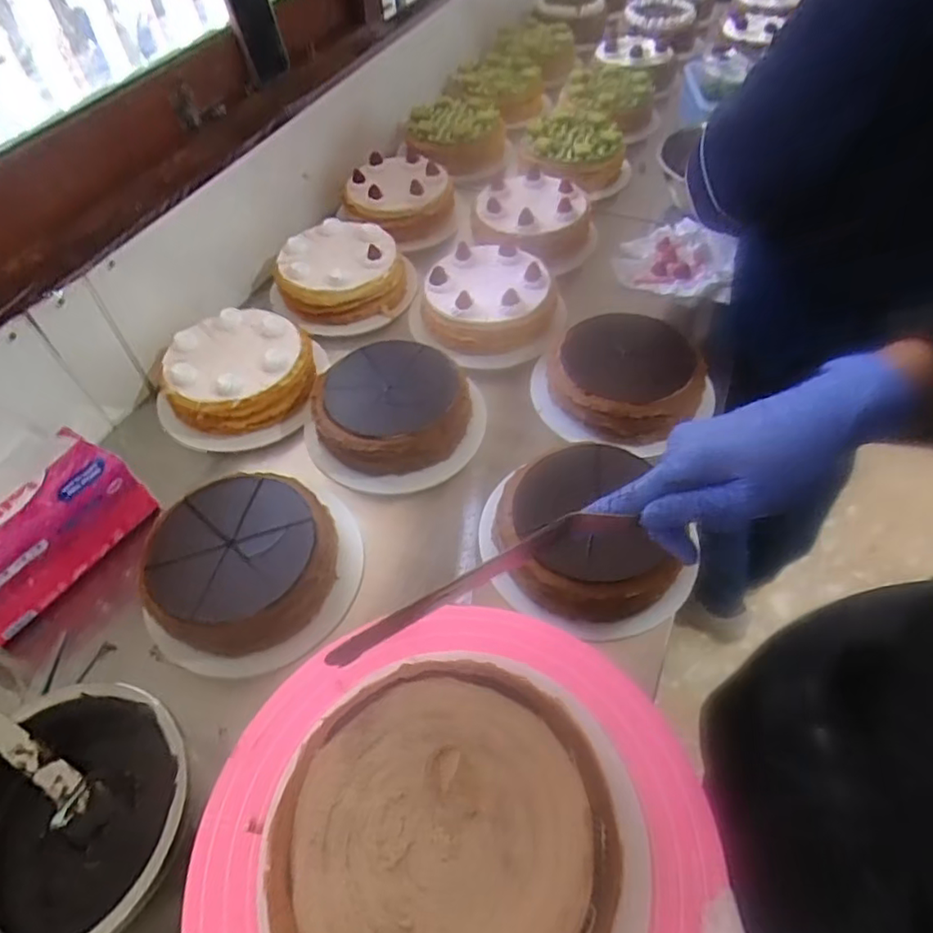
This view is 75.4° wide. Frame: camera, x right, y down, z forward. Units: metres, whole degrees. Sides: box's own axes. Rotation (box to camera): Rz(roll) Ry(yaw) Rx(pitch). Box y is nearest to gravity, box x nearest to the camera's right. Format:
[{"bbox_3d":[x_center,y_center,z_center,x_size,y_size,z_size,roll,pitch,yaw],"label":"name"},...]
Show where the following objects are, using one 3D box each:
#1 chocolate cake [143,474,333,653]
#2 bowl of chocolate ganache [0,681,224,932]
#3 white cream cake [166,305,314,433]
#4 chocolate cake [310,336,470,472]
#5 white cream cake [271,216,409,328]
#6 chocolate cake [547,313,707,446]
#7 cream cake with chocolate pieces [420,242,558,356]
[{"bbox_3d":[-0.210,0.090,0.580,0.163,0.057,0.173,-1,52,1],"label":"chocolate cake"},{"bbox_3d":[-0.277,0.252,0.429,0.159,0.100,0.171,-1,52,1],"label":"bowl of chocolate ganache"},{"bbox_3d":[-0.274,-0.115,0.727,0.161,0.061,0.159,-1,52,1],"label":"white cream cake"},{"bbox_3d":[-0.085,-0.068,0.694,0.174,0.064,0.156,-10,53,-6],"label":"chocolate cake"},{"bbox_3d":[-0.175,-0.276,0.846,0.174,0.068,0.164,-1,52,2],"label":"white cream cake"},{"bbox_3d":[0.183,-0.105,0.711,0.174,0.073,0.162,3,53,4],"label":"chocolate cake"},{"bbox_3d":[0.030,-0.219,0.787,0.170,0.060,0.165,0,53,2],"label":"cream cake with chocolate pieces"}]

